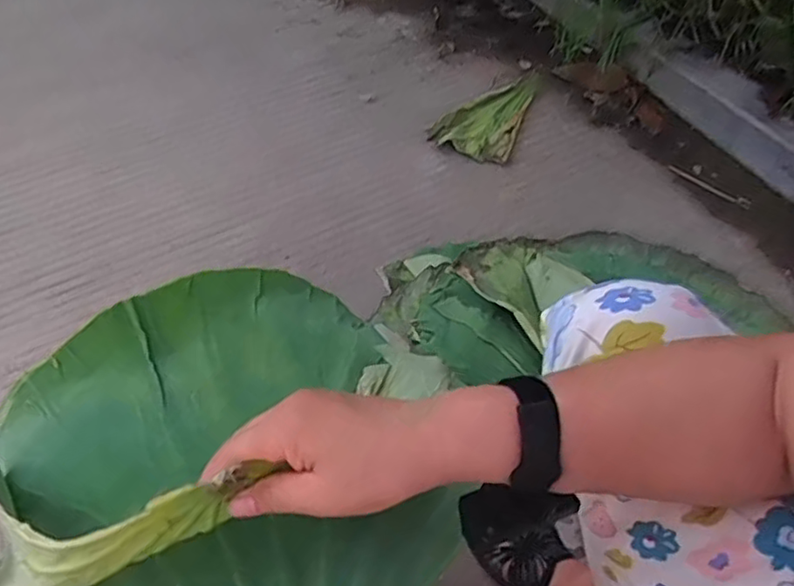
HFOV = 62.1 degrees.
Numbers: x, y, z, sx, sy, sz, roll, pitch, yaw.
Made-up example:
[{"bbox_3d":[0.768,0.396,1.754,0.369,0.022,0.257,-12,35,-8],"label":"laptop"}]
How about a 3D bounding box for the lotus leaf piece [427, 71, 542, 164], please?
[{"bbox_3d":[0.188,-0.381,1.379,0.155,0.045,0.281,19,55,12],"label":"lotus leaf piece"}]

